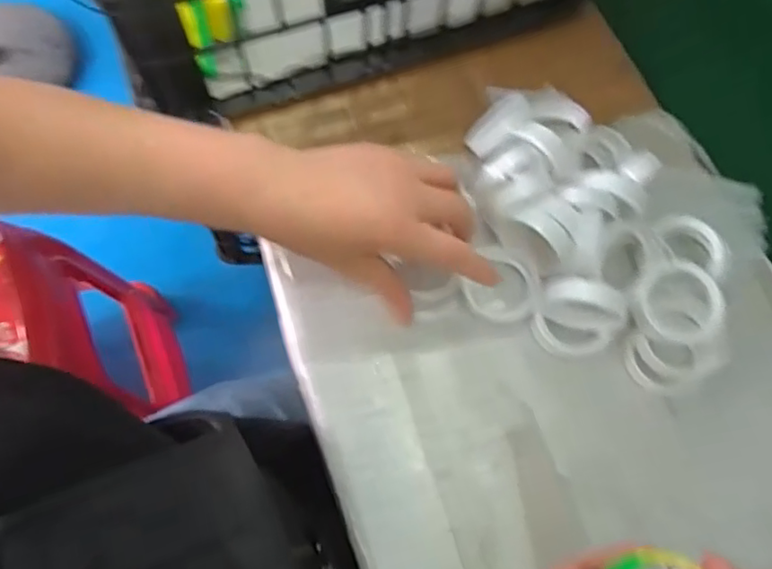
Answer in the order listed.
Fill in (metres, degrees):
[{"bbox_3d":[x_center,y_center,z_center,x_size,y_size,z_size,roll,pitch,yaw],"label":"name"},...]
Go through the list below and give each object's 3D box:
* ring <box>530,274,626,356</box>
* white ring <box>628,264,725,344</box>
[{"bbox_3d":[0.123,0.022,0.380,0.053,0.058,0.032,29,71,9],"label":"ring"},{"bbox_3d":[0.186,0.013,0.379,0.057,0.010,0.050,-39,83,-8],"label":"white ring"}]

